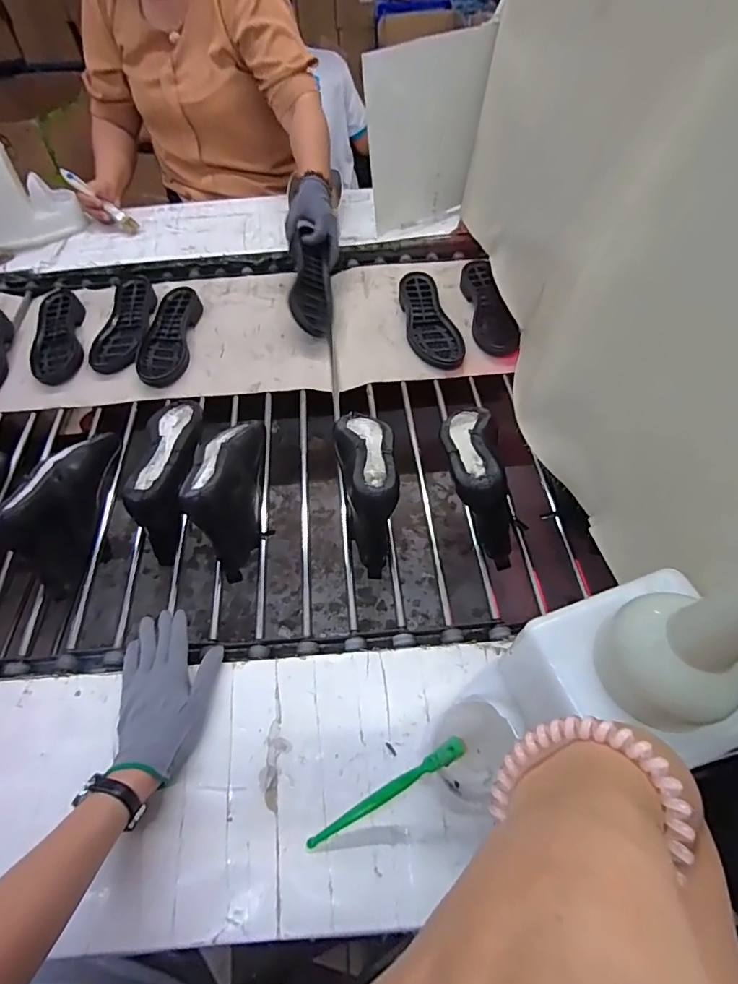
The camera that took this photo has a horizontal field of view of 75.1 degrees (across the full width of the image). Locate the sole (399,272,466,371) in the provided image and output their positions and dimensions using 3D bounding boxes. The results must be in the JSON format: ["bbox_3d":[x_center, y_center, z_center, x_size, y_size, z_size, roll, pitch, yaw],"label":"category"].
[{"bbox_3d":[0.104,-0.311,0.867,0.082,0.026,0.234,-13,58,-7],"label":"sole"}]

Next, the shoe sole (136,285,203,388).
[{"bbox_3d":[-0.360,-0.284,0.867,0.081,0.025,0.229,0,57,2],"label":"shoe sole"}]

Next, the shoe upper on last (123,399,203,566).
[{"bbox_3d":[-0.280,-0.040,0.680,0.081,0.086,0.241,-10,57,-4],"label":"shoe upper on last"}]

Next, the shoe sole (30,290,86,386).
[{"bbox_3d":[-0.570,-0.289,0.878,0.091,0.021,0.248,-16,58,-8],"label":"shoe sole"}]

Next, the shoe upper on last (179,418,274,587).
[{"bbox_3d":[-0.190,-0.008,0.643,0.089,0.106,0.234,-9,57,-4],"label":"shoe upper on last"}]

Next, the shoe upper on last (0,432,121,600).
[{"bbox_3d":[-0.416,0.005,0.648,0.111,0.103,0.232,14,59,11],"label":"shoe upper on last"}]

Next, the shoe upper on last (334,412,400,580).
[{"bbox_3d":[0.000,-0.028,0.652,0.074,0.105,0.247,-8,57,-3],"label":"shoe upper on last"}]

